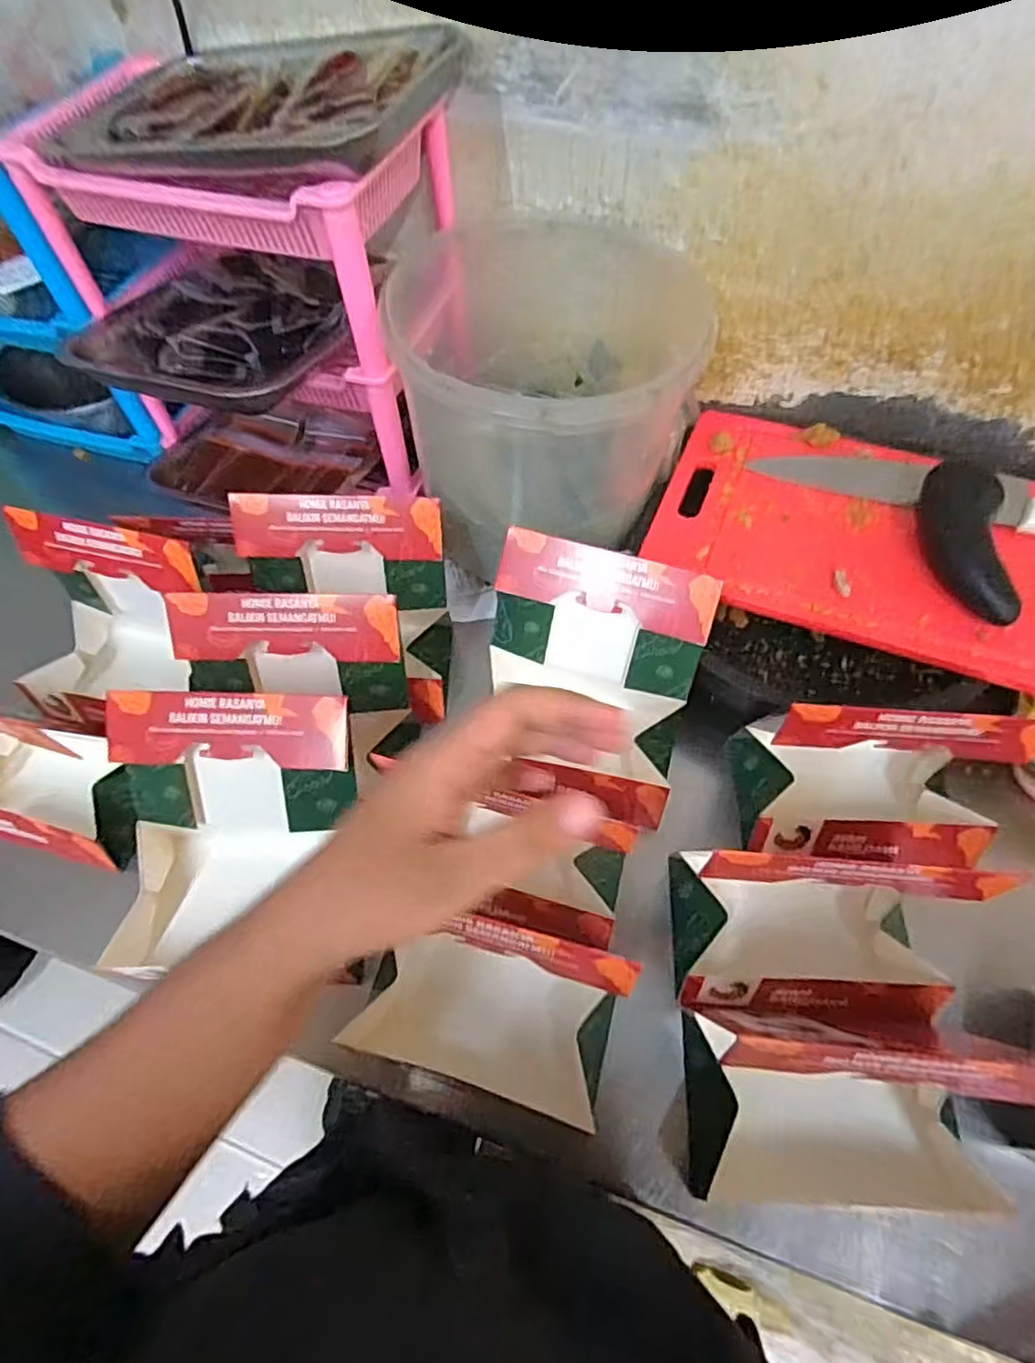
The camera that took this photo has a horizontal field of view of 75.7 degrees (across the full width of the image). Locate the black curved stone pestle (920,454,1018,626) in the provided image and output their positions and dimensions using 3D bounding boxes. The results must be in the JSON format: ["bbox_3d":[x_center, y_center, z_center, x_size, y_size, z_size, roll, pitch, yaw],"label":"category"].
[{"bbox_3d":[0.379,-0.116,0.558,0.056,0.047,0.148,-4,76,1],"label":"black curved stone pestle"}]

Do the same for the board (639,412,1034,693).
[{"bbox_3d":[0.311,-0.141,0.609,0.344,0.021,0.236,20,64,17],"label":"board"}]

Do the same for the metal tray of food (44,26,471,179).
[{"bbox_3d":[-0.194,-0.452,0.521,0.291,0.032,0.180,11,66,17],"label":"metal tray of food"}]

